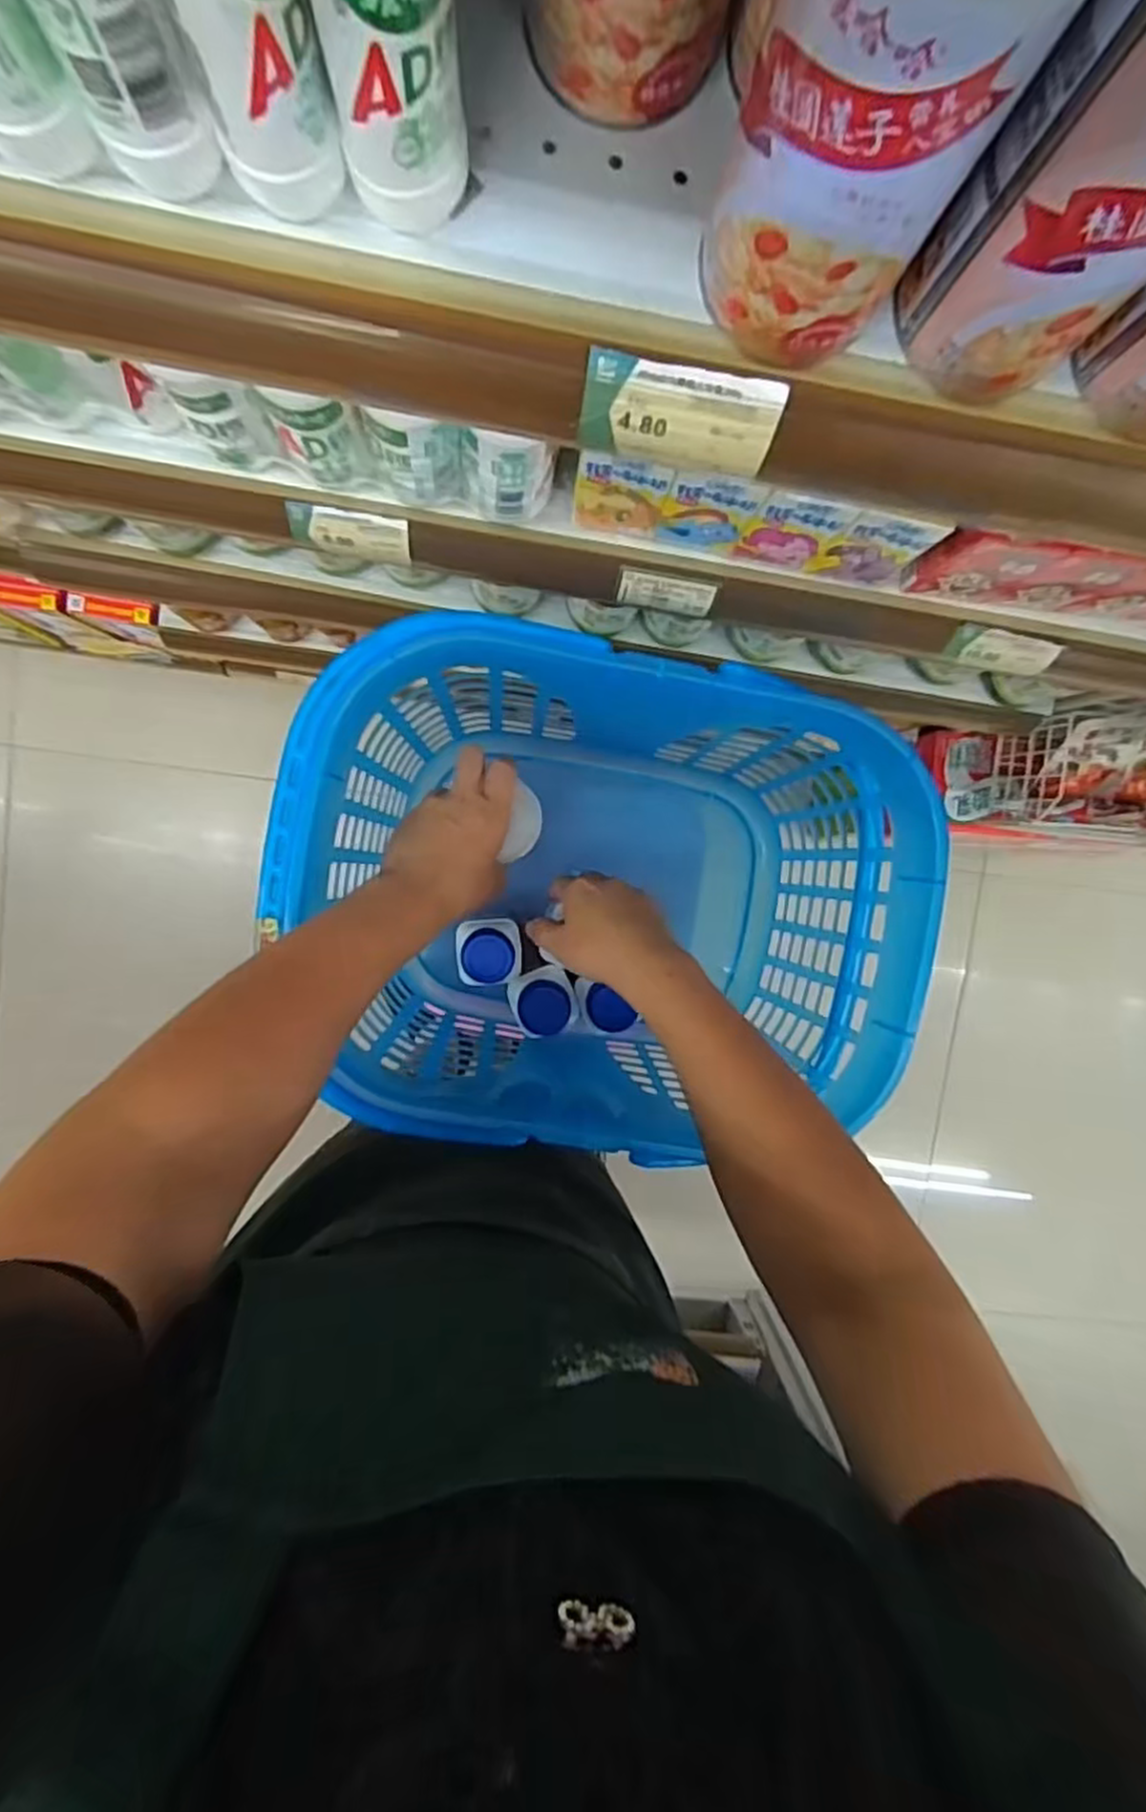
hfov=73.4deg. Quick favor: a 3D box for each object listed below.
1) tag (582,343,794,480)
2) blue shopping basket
[{"bbox_3d":[0.038,-0.178,0.281,0.070,0.037,0.006,9,69,-5],"label":"tag"},{"bbox_3d":[0.014,-0.016,0.601,0.399,0.289,0.307,11,95,-5],"label":"blue shopping basket"}]

